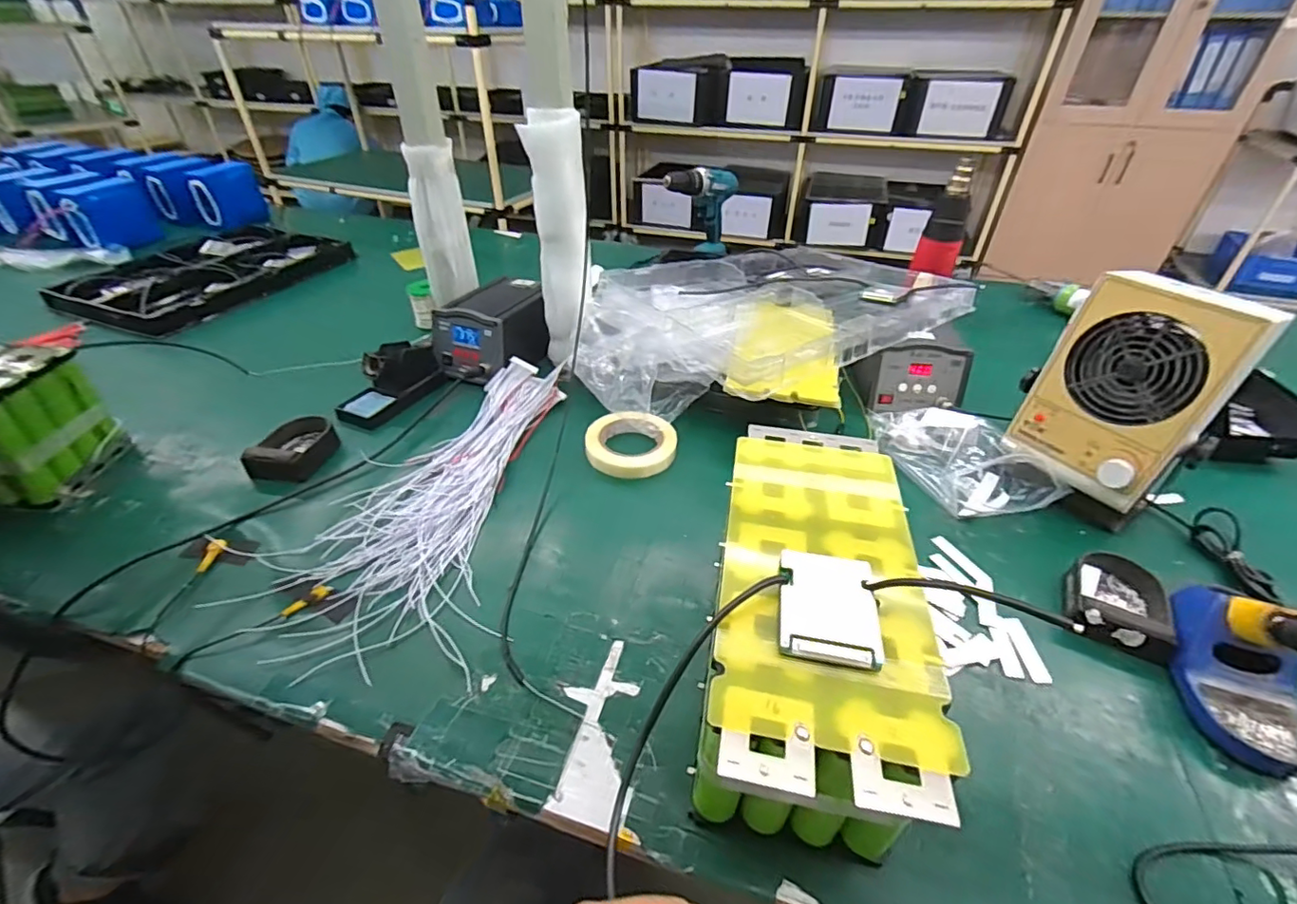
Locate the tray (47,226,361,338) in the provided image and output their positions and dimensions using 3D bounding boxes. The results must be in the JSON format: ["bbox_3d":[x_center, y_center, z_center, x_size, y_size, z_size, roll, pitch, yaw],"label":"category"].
[{"bbox_3d":[-0.976,-0.391,1.217,0.385,0.051,0.473,11,40,14],"label":"tray"}]

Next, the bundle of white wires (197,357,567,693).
[{"bbox_3d":[-0.270,0.037,0.651,0.277,0.033,0.468,-1,38,-1],"label":"bundle of white wires"}]

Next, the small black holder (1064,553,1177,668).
[{"bbox_3d":[0.451,0.145,0.526,0.082,0.029,0.102,26,45,29],"label":"small black holder"}]

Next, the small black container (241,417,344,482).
[{"bbox_3d":[-0.463,-0.009,0.724,0.084,0.036,0.105,3,39,5],"label":"small black container"}]

